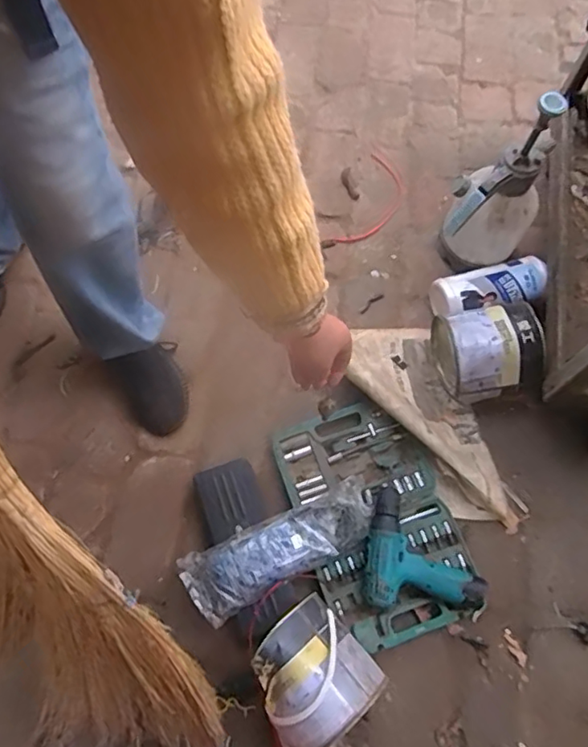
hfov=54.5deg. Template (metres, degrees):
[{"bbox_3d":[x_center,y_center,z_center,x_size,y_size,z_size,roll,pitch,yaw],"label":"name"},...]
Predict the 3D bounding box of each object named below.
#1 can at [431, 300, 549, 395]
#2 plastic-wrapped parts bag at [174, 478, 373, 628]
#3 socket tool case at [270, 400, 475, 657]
[{"bbox_3d":[0.347,-0.042,1.031,0.154,0.131,0.159,-5,68,-3],"label":"can"},{"bbox_3d":[-0.016,0.270,0.904,0.318,0.049,0.109,-28,71,-11],"label":"plastic-wrapped parts bag"},{"bbox_3d":[0.133,0.235,0.949,0.241,0.040,0.387,-18,69,-7],"label":"socket tool case"}]

